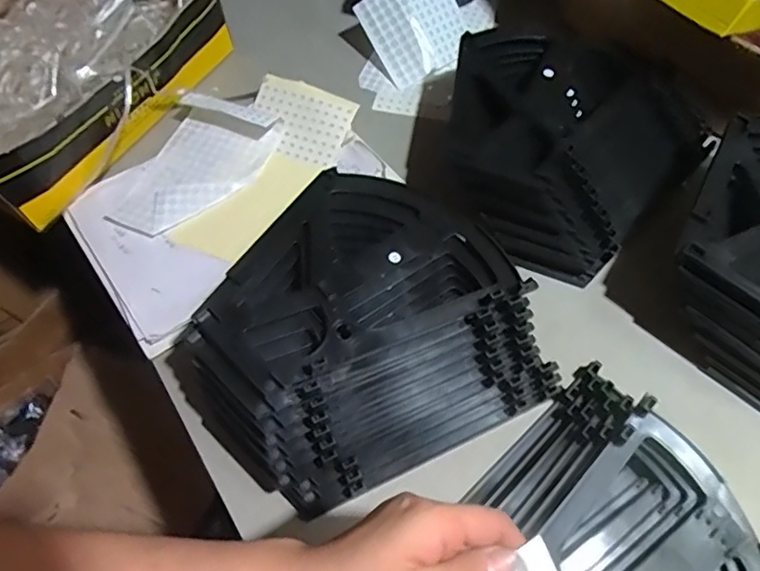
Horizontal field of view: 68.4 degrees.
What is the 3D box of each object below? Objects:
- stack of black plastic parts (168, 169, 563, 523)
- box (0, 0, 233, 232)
[{"bbox_3d":[-0.029,0.034,0.509,0.301,0.078,0.266,-24,64,-10],"label":"stack of black plastic parts"},{"bbox_3d":[-0.377,-0.267,0.649,0.246,0.102,0.332,31,68,16],"label":"box"}]

